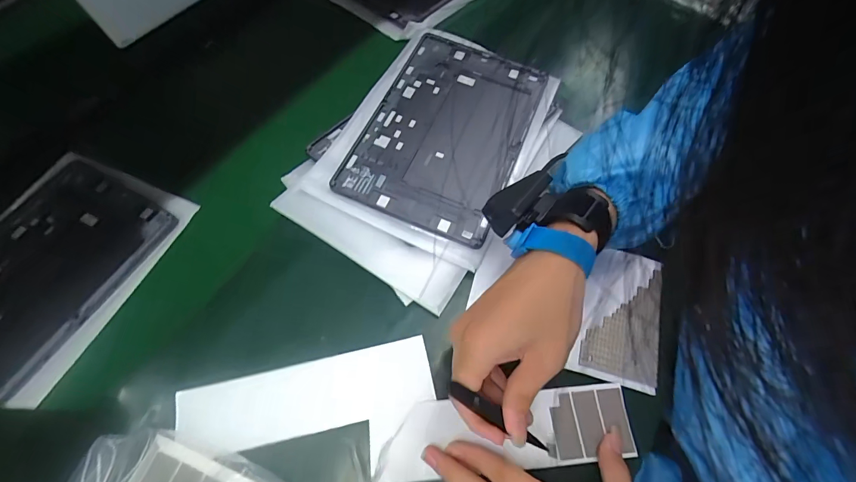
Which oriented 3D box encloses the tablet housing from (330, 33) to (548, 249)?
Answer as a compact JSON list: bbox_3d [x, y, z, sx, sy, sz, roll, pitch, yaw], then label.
[{"bbox_3d":[0.019,-0.122,0.403,0.162,0.011,0.227,21,65,10],"label":"tablet housing"}]

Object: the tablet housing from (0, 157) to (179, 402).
[{"bbox_3d":[-0.386,0.036,0.367,0.161,0.016,0.240,27,67,10],"label":"tablet housing"}]

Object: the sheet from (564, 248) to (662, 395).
[{"bbox_3d":[0.177,0.068,0.344,0.069,0.007,0.121,16,65,8],"label":"sheet"}]

